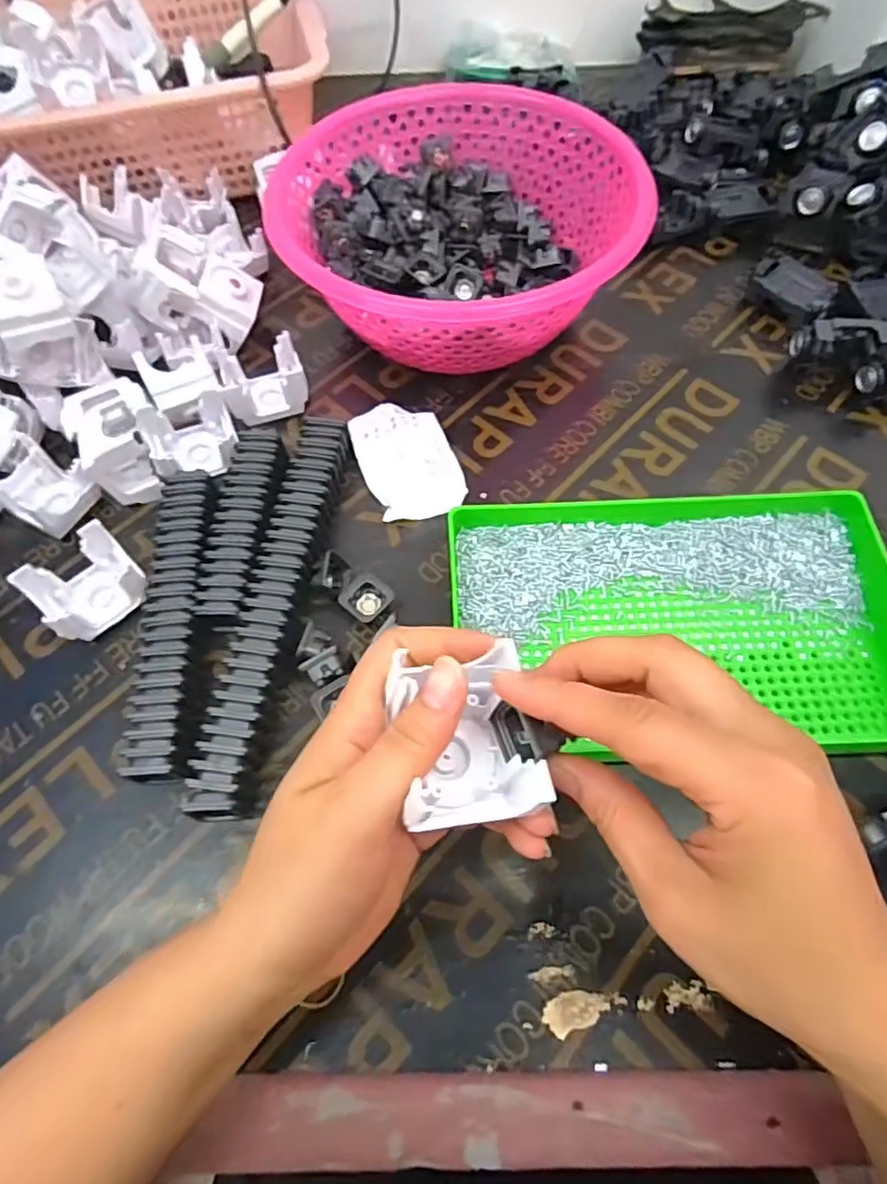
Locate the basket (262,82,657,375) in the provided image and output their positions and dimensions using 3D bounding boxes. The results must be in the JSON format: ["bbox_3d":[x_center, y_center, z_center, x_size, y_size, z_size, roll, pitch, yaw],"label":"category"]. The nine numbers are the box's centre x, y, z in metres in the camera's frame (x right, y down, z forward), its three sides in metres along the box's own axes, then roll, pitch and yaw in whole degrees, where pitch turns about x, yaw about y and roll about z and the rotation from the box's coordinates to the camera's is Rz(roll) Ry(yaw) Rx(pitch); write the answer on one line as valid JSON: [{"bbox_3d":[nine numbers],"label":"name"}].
[{"bbox_3d":[0.007,-0.265,0.447,0.243,0.076,0.227,-1,62,1],"label":"basket"}]

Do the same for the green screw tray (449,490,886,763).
[{"bbox_3d":[0.127,0.008,0.344,0.239,0.032,0.152,-1,62,1],"label":"green screw tray"}]

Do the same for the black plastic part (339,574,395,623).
[{"bbox_3d":[-0.046,0.005,0.372,0.025,0.013,0.028,34,68,18],"label":"black plastic part"}]

